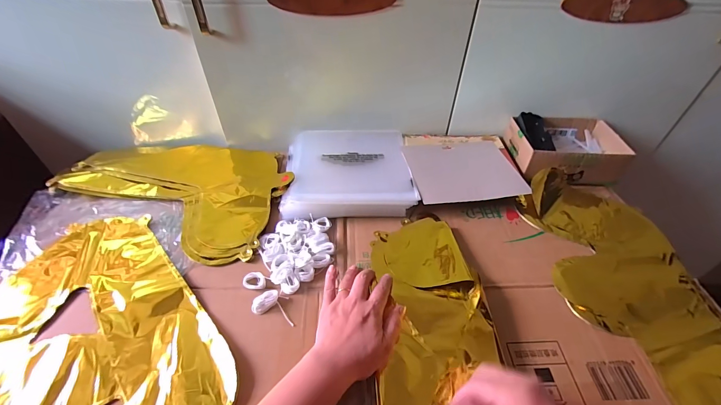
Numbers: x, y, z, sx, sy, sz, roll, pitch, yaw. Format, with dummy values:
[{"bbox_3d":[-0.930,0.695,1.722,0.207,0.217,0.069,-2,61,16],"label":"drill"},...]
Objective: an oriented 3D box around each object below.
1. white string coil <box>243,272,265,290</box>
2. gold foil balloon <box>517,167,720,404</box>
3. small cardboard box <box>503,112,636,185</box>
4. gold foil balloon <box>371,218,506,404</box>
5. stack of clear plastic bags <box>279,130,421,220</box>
[{"bbox_3d":[-0.144,0.106,0.447,0.029,0.006,0.025,-6,46,-7],"label":"white string coil"},{"bbox_3d":[0.375,0.112,0.443,0.196,0.023,0.436,2,46,0],"label":"gold foil balloon"},{"bbox_3d":[0.399,-0.110,0.646,0.202,0.062,0.146,0,46,-1],"label":"small cardboard box"},{"bbox_3d":[0.086,0.177,0.382,0.138,0.032,0.404,3,47,2],"label":"gold foil balloon"},{"bbox_3d":[-0.023,-0.070,0.609,0.220,0.030,0.241,-3,46,-4],"label":"stack of clear plastic bags"}]

